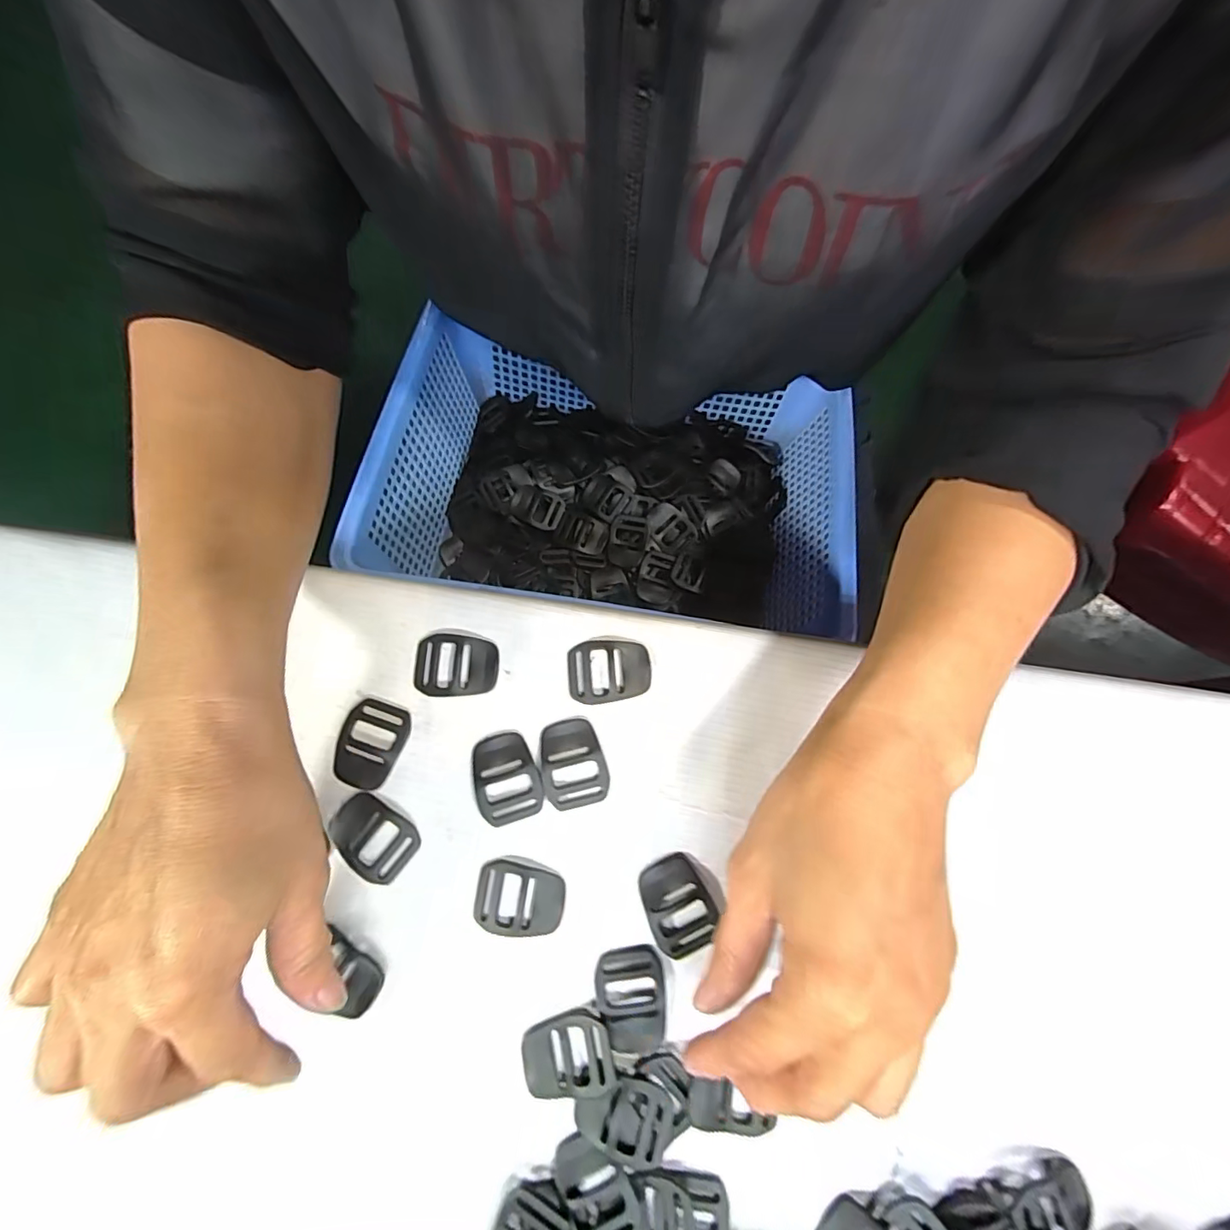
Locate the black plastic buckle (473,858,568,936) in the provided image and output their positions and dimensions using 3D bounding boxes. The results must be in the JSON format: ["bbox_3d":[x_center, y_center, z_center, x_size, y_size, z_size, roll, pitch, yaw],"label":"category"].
[{"bbox_3d":[-0.042,0.124,0.229,0.038,0.005,0.028,8,81,2],"label":"black plastic buckle"}]

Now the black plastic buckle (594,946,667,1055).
[{"bbox_3d":[0.006,0.163,0.221,0.029,0.004,0.041,-4,80,0],"label":"black plastic buckle"}]

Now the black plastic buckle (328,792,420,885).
[{"bbox_3d":[-0.107,0.098,0.232,0.037,0.005,0.028,38,83,7],"label":"black plastic buckle"}]

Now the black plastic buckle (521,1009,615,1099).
[{"bbox_3d":[-0.020,0.182,0.216,0.037,0.008,0.028,-12,80,-1],"label":"black plastic buckle"}]

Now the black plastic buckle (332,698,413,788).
[{"bbox_3d":[-0.111,0.059,0.240,0.029,0.004,0.038,15,81,3],"label":"black plastic buckle"}]

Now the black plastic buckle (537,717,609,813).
[{"bbox_3d":[-0.020,0.067,0.239,0.028,0.004,0.038,-13,80,-1],"label":"black plastic buckle"}]

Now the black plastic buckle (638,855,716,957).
[{"bbox_3d":[0.027,0.127,0.228,0.027,0.004,0.038,-25,81,-3],"label":"black plastic buckle"}]

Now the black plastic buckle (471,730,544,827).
[{"bbox_3d":[-0.050,0.073,0.237,0.029,0.004,0.039,-15,80,-2],"label":"black plastic buckle"}]

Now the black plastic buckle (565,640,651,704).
[{"bbox_3d":[-0.003,0.026,0.247,0.038,0.004,0.029,-7,80,0],"label":"black plastic buckle"}]

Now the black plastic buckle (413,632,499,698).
[{"bbox_3d":[-0.075,0.024,0.247,0.039,0.004,0.029,4,80,1],"label":"black plastic buckle"}]

